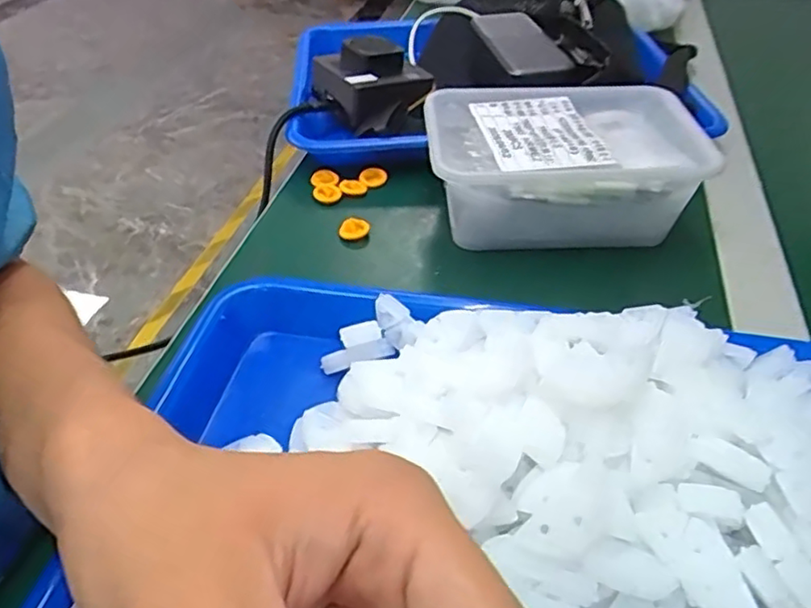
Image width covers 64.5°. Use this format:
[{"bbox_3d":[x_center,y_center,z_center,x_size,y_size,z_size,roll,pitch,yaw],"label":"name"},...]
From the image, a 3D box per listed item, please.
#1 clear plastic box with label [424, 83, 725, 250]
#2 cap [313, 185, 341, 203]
[{"bbox_3d":[0.098,-0.089,0.429,0.163,0.073,0.111,-1,43,-3],"label":"clear plastic box with label"},{"bbox_3d":[-0.056,-0.079,0.461,0.020,0.006,0.017,-3,43,-5],"label":"cap"}]

